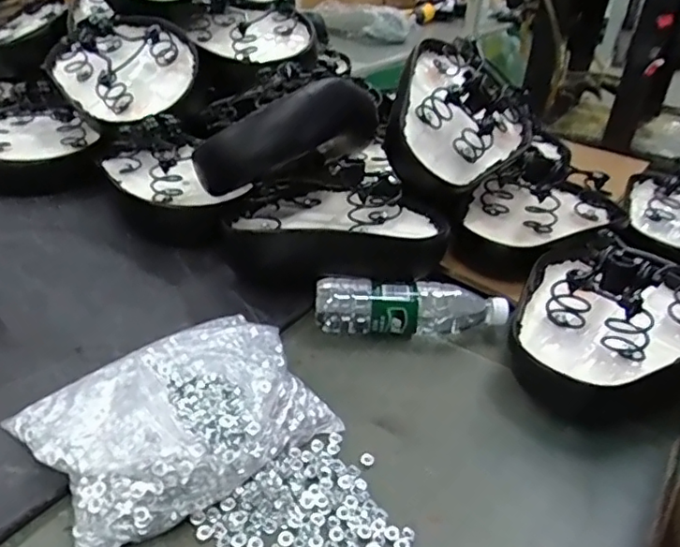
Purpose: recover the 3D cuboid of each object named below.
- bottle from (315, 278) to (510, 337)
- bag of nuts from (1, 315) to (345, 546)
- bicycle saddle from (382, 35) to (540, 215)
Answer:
[{"bbox_3d":[0.085,0.042,0.702,0.224,0.059,0.057,7,33,6],"label":"bottle"},{"bbox_3d":[-0.148,0.125,0.546,0.243,0.054,0.180,-22,41,-34],"label":"bag of nuts"},{"bbox_3d":[0.185,-0.221,0.838,0.212,0.120,0.279,30,57,-14],"label":"bicycle saddle"}]

